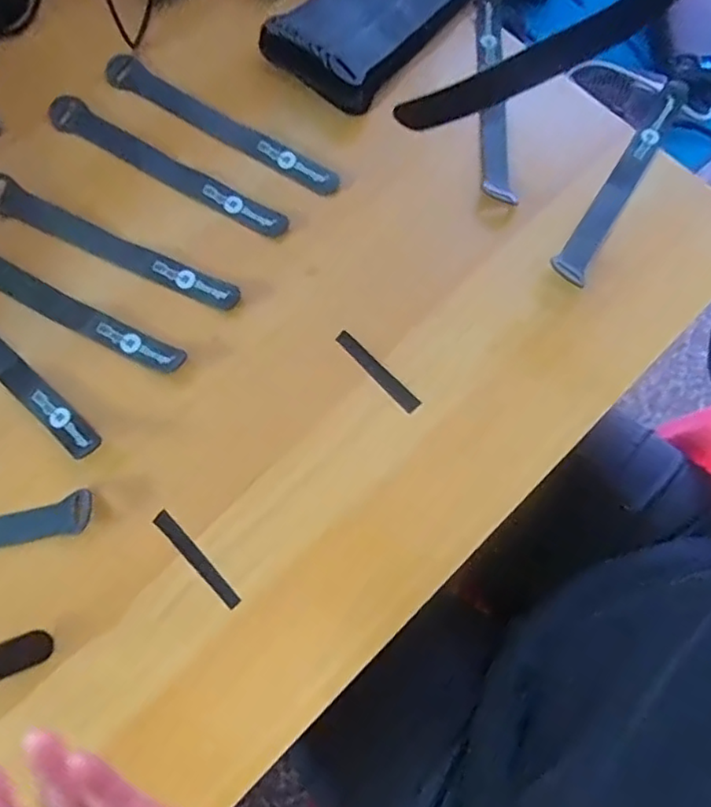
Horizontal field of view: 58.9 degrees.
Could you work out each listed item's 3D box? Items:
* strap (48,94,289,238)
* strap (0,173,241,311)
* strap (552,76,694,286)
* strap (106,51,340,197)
[{"bbox_3d":[-0.137,-0.170,0.447,0.201,0.005,0.025,32,76,8],"label":"strap"},{"bbox_3d":[-0.170,-0.109,0.426,0.198,0.004,0.024,27,75,6],"label":"strap"},{"bbox_3d":[0.188,-0.159,0.439,0.022,0.030,0.195,31,76,7],"label":"strap"},{"bbox_3d":[-0.100,-0.204,0.459,0.204,0.004,0.024,32,84,11],"label":"strap"}]

